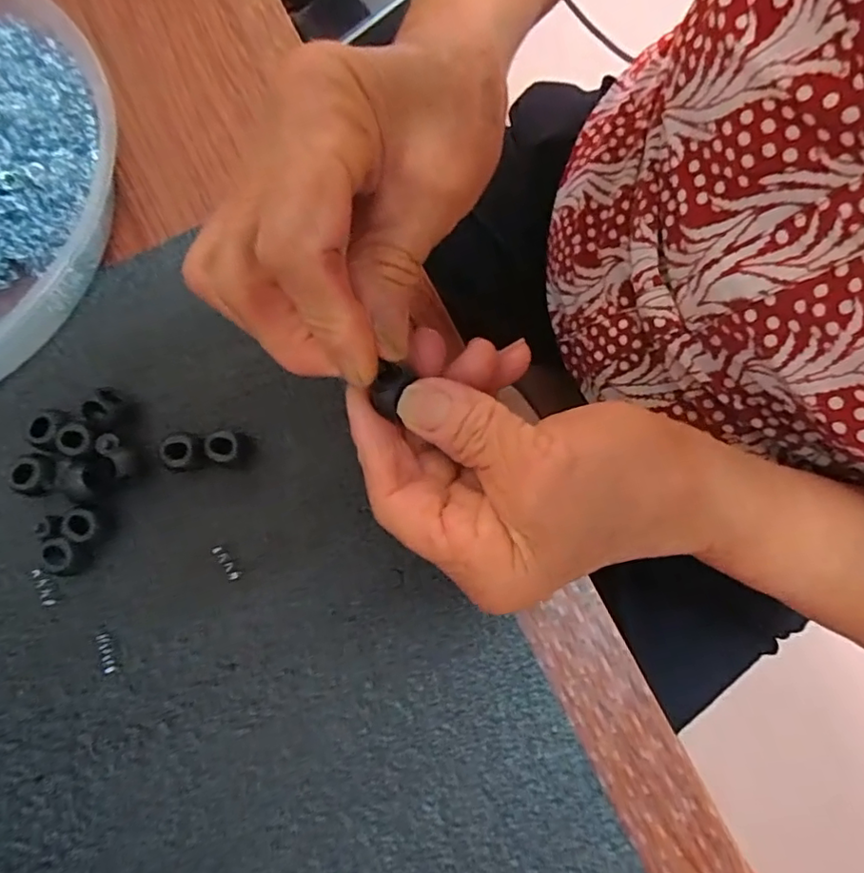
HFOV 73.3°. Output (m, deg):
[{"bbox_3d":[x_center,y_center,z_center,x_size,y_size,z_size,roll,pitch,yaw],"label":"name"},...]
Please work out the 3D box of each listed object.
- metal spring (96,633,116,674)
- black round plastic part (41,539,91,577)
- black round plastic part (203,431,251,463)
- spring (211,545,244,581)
[{"bbox_3d":[-0.136,0.091,0.242,0.006,0.004,0.016,-19,80,-3],"label":"metal spring"},{"bbox_3d":[-0.151,0.050,0.241,0.015,0.011,0.015,0,81,-1],"label":"black round plastic part"},{"bbox_3d":[-0.088,0.005,0.250,0.015,0.015,0.014,0,81,-1],"label":"black round plastic part"},{"bbox_3d":[-0.088,0.053,0.246,0.006,0.004,0.017,-37,84,-6],"label":"spring"}]

